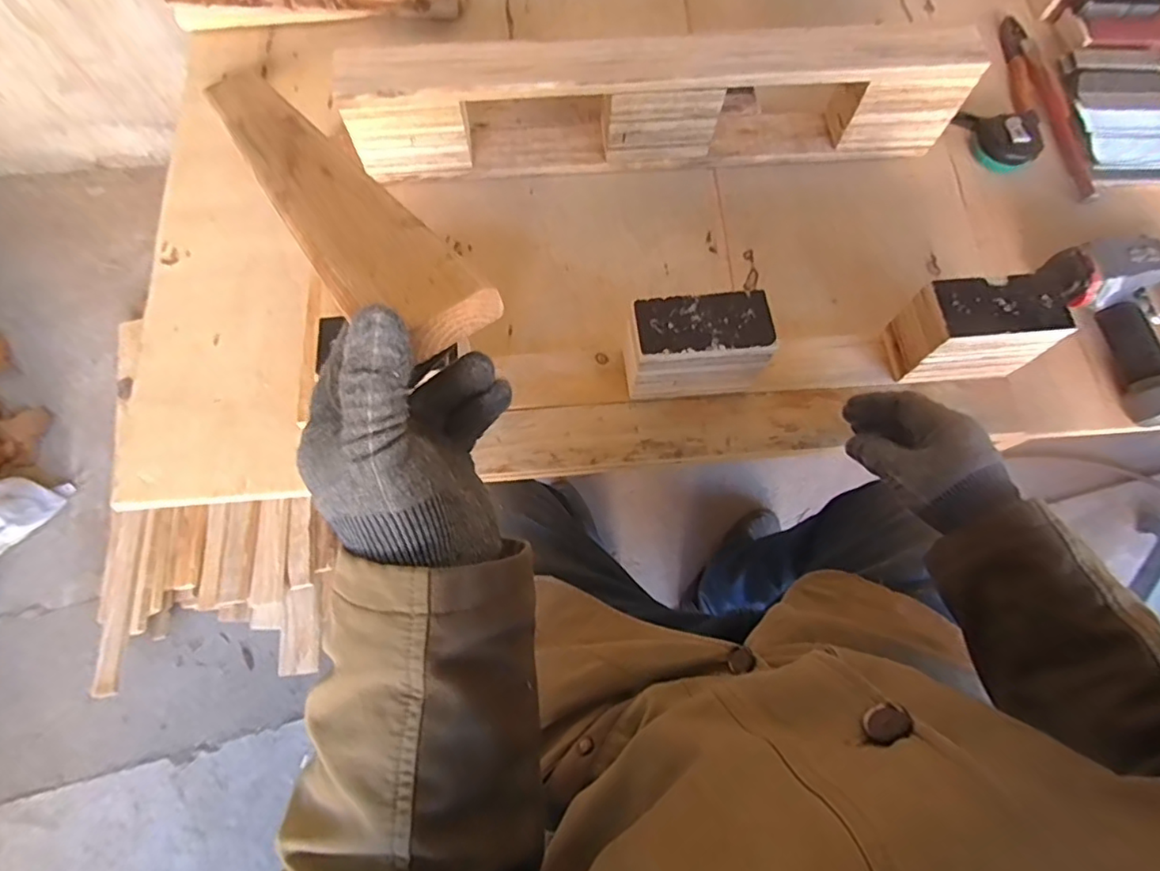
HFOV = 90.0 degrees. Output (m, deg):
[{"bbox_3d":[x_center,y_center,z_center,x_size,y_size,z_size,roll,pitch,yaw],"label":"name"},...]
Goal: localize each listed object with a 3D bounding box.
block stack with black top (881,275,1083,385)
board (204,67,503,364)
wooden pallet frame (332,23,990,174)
[{"bbox_3d":[0.372,-0.096,0.559,0.113,0.109,0.062,-2,71,-2],"label":"block stack with black top"},{"bbox_3d":[-0.226,-0.216,0.463,0.066,0.019,0.591,-35,50,-12],"label":"board"},{"bbox_3d":[0.083,-0.362,0.629,0.629,0.122,0.085,-3,71,-2],"label":"wooden pallet frame"}]

